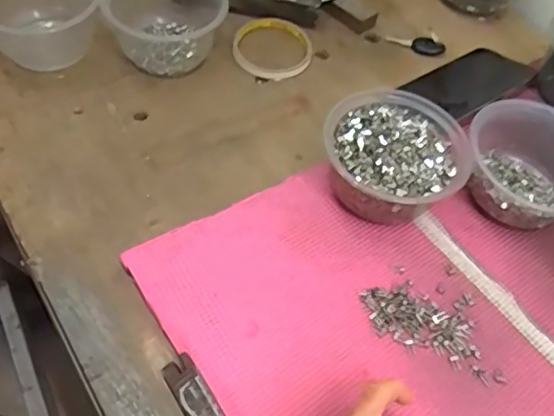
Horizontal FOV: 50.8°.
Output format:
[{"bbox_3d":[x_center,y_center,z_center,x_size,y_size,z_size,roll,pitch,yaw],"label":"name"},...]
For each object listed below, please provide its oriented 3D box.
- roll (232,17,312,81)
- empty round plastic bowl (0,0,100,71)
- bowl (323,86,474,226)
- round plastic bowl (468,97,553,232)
[{"bbox_3d":[-0.004,-0.168,0.608,0.082,0.009,0.082,-1,54,-6],"label":"roll"},{"bbox_3d":[-0.227,-0.183,0.557,0.117,0.062,0.101,-17,57,-17],"label":"empty round plastic bowl"},{"bbox_3d":[0.097,-0.040,0.484,0.112,0.061,0.112,4,53,-5],"label":"bowl"},{"bbox_3d":[0.207,-0.030,0.484,0.106,0.070,0.087,21,55,10],"label":"round plastic bowl"}]

